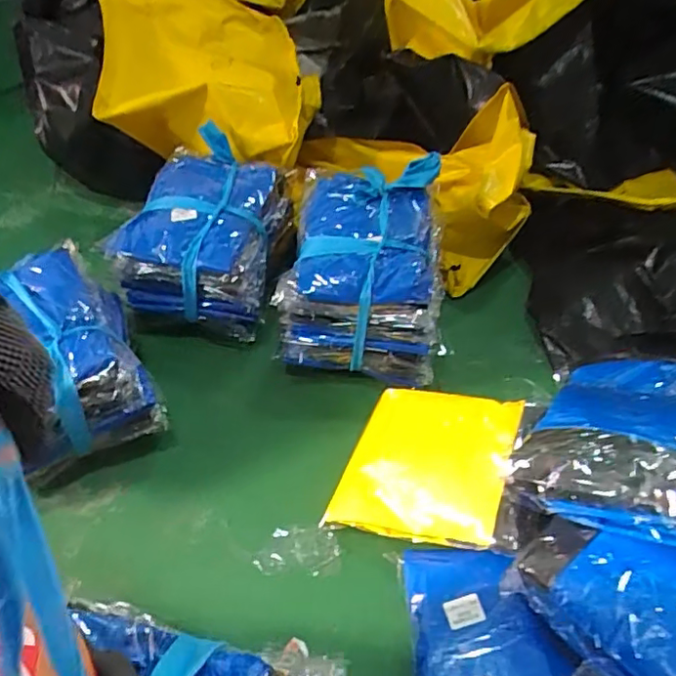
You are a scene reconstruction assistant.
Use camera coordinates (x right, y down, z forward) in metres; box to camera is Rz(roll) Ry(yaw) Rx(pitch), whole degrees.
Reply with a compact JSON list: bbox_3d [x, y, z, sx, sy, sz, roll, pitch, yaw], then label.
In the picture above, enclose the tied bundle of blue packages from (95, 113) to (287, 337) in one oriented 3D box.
[{"bbox_3d":[-0.218,-0.183,0.988,0.238,0.147,0.282,8,50,4],"label":"tied bundle of blue packages"}]

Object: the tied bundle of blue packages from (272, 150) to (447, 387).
[{"bbox_3d":[0.047,-0.112,0.948,0.237,0.169,0.309,8,50,4],"label":"tied bundle of blue packages"}]

